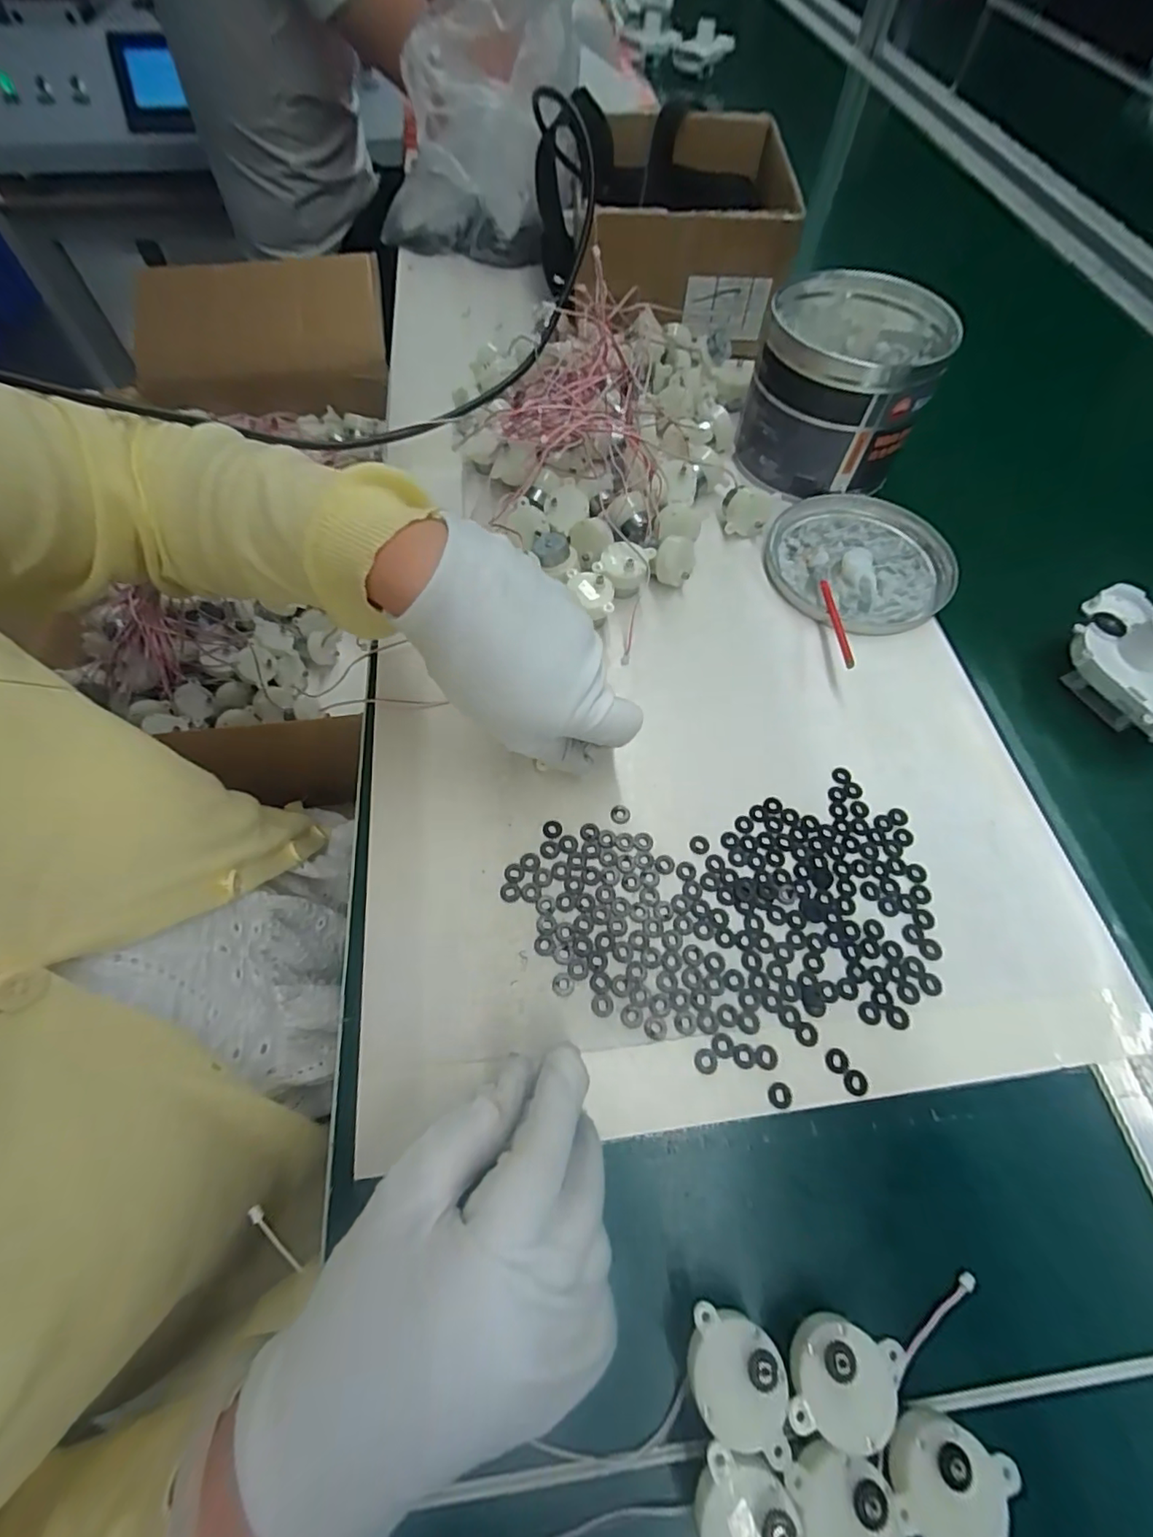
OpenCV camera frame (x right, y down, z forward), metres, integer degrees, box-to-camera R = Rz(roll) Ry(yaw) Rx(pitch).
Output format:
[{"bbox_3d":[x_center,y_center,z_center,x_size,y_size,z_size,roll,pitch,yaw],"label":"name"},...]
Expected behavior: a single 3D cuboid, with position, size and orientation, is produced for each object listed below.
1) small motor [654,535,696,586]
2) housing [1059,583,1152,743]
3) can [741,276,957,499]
[{"bbox_3d":[0.069,-0.143,0.393,0.027,0.030,0.021,13,62,6],"label":"small motor"},{"bbox_3d":[0.351,-0.065,0.349,0.061,0.055,0.101,-20,64,-12],"label":"housing"},{"bbox_3d":[0.199,-0.289,0.431,0.117,0.104,0.128,1,62,-1],"label":"can"}]

